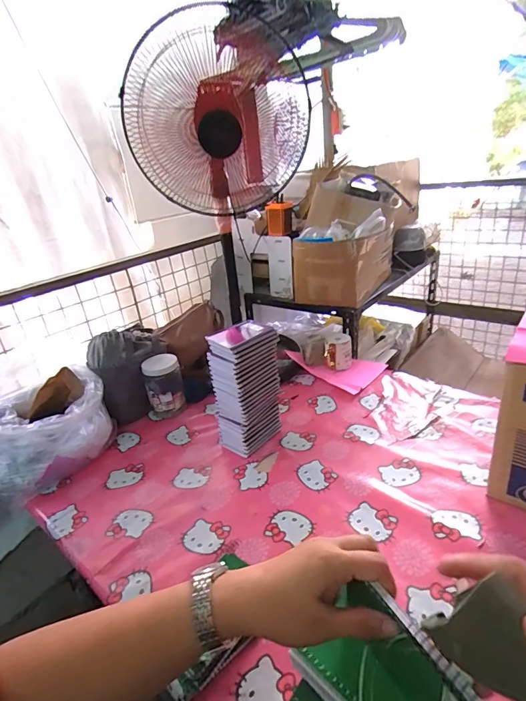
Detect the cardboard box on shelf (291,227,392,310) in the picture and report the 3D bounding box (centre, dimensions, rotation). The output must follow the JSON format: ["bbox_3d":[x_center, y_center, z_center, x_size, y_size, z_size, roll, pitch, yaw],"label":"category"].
[{"bbox_3d":[0.288,-0.306,1.373,0.238,0.208,0.367,12,31,35],"label":"cardboard box on shelf"}]

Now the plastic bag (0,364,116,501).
[{"bbox_3d":[-0.522,0.194,0.954,0.287,0.192,0.203,-19,28,-25],"label":"plastic bag"}]

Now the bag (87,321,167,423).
[{"bbox_3d":[-0.360,0.062,1.108,0.210,0.241,0.102,-23,30,-31],"label":"bag"}]

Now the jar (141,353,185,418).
[{"bbox_3d":[-0.279,0.100,1.115,0.100,0.153,0.085,-15,26,-17],"label":"jar"}]

